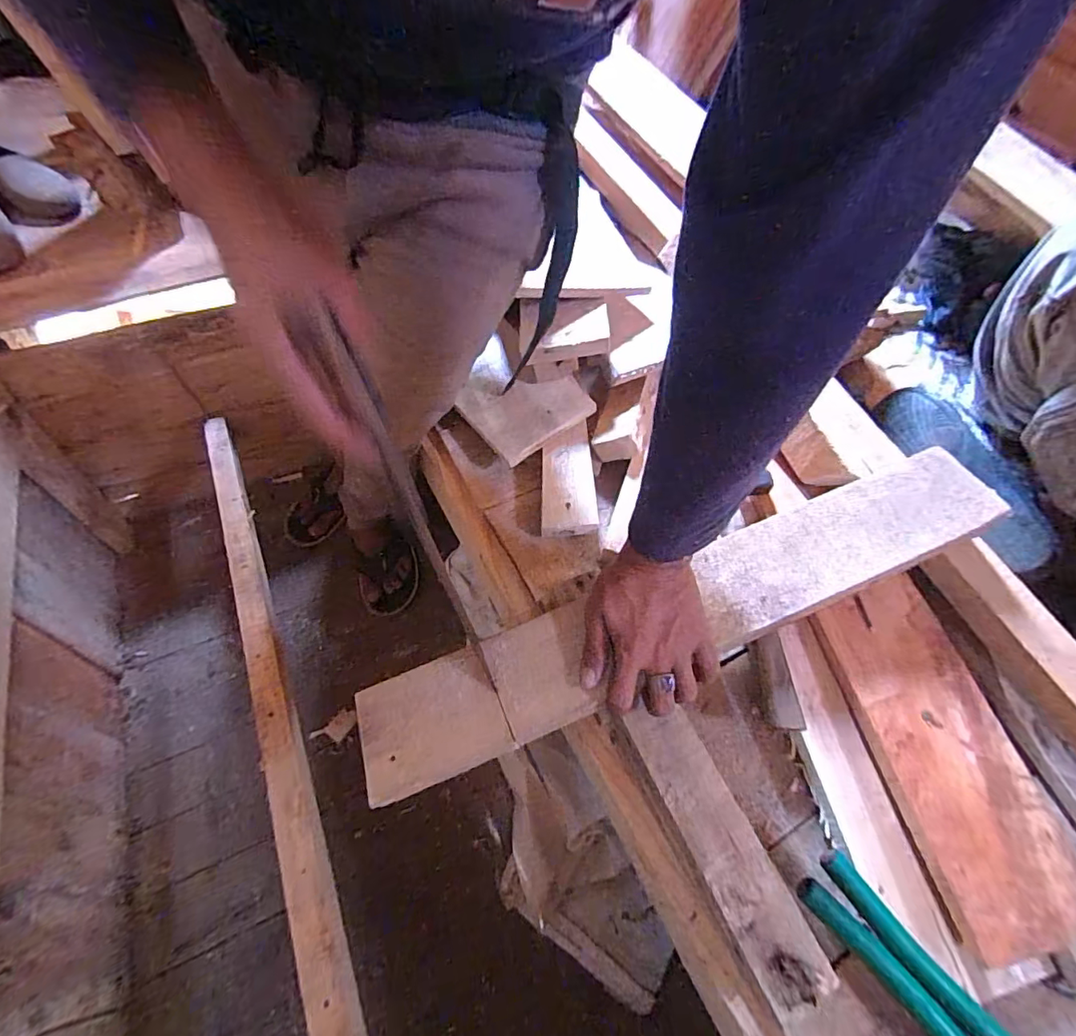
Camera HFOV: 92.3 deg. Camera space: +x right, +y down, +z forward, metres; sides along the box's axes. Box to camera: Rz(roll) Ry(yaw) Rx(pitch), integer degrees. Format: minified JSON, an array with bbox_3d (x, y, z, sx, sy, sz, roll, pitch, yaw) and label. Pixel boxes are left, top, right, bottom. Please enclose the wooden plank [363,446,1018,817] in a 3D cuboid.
[{"bbox_3d":[0.131,0.076,0.446,0.582,0.021,0.093,-21,63,-7],"label":"wooden plank"}]

